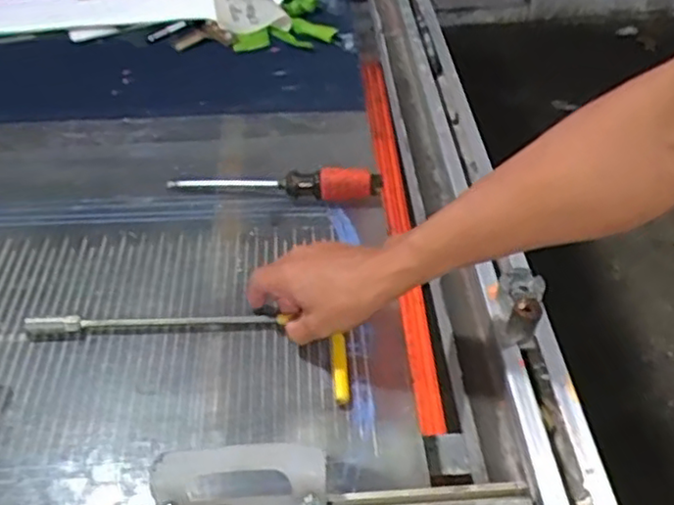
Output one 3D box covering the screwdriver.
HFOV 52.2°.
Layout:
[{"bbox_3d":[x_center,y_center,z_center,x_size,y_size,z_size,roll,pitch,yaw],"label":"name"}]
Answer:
[{"bbox_3d":[-0.068,-0.075,0.746,0.228,0.039,0.028,1,45,2],"label":"screwdriver"}]

